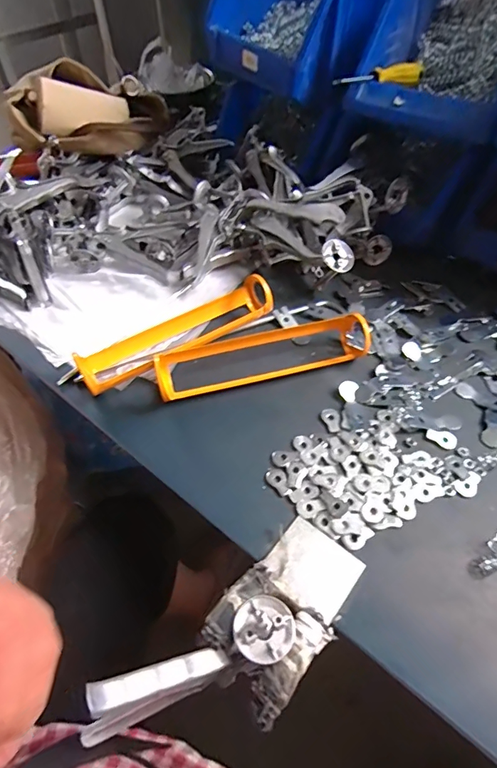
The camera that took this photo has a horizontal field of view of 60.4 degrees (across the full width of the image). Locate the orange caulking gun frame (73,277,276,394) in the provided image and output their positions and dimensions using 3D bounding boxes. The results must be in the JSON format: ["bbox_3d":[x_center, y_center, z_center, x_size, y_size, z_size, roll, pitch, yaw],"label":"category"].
[{"bbox_3d":[-0.085,-0.061,0.529,0.254,0.037,0.064,-30,57,-20],"label":"orange caulking gun frame"}]

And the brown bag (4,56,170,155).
[{"bbox_3d":[-0.284,-0.486,0.753,0.254,0.109,0.147,-32,58,-22],"label":"brown bag"}]

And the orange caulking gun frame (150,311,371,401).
[{"bbox_3d":[0.016,-0.040,0.505,0.252,0.045,0.066,-13,53,-9],"label":"orange caulking gun frame"}]

